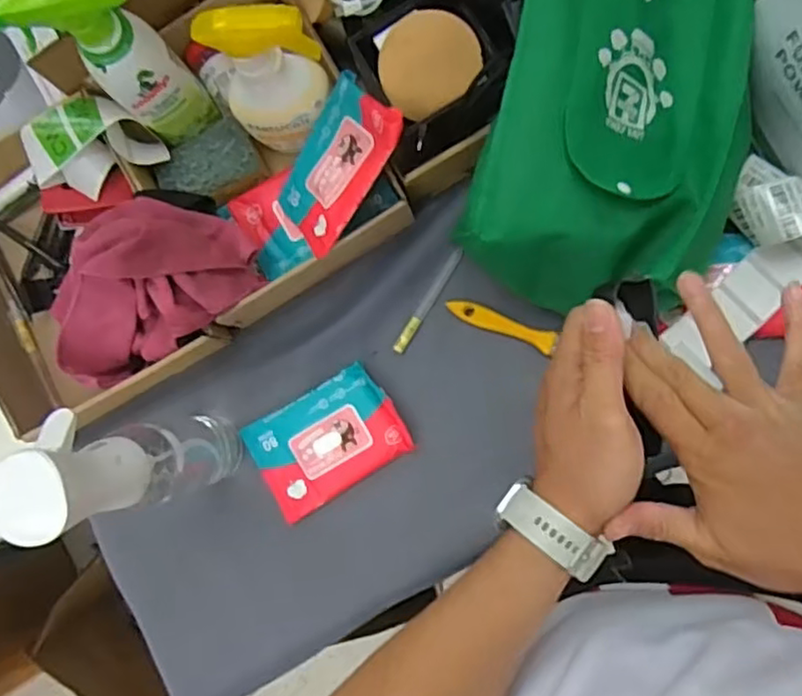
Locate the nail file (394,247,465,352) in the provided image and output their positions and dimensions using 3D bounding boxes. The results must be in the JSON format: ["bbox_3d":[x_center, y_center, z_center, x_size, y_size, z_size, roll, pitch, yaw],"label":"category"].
[{"bbox_3d":[0.026,-0.045,0.624,0.010,0.005,0.112,32,91,7],"label":"nail file"}]

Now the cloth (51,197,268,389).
[{"bbox_3d":[-0.234,-0.054,0.595,0.190,0.123,0.126,-40,84,3],"label":"cloth"}]

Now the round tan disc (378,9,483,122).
[{"bbox_3d":[0.022,-0.239,0.548,0.082,0.005,0.075,1,108,3],"label":"round tan disc"}]

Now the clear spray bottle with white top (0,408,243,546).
[{"bbox_3d":[-0.205,0.086,0.506,0.059,0.269,0.079,-20,85,5],"label":"clear spray bottle with white top"}]

